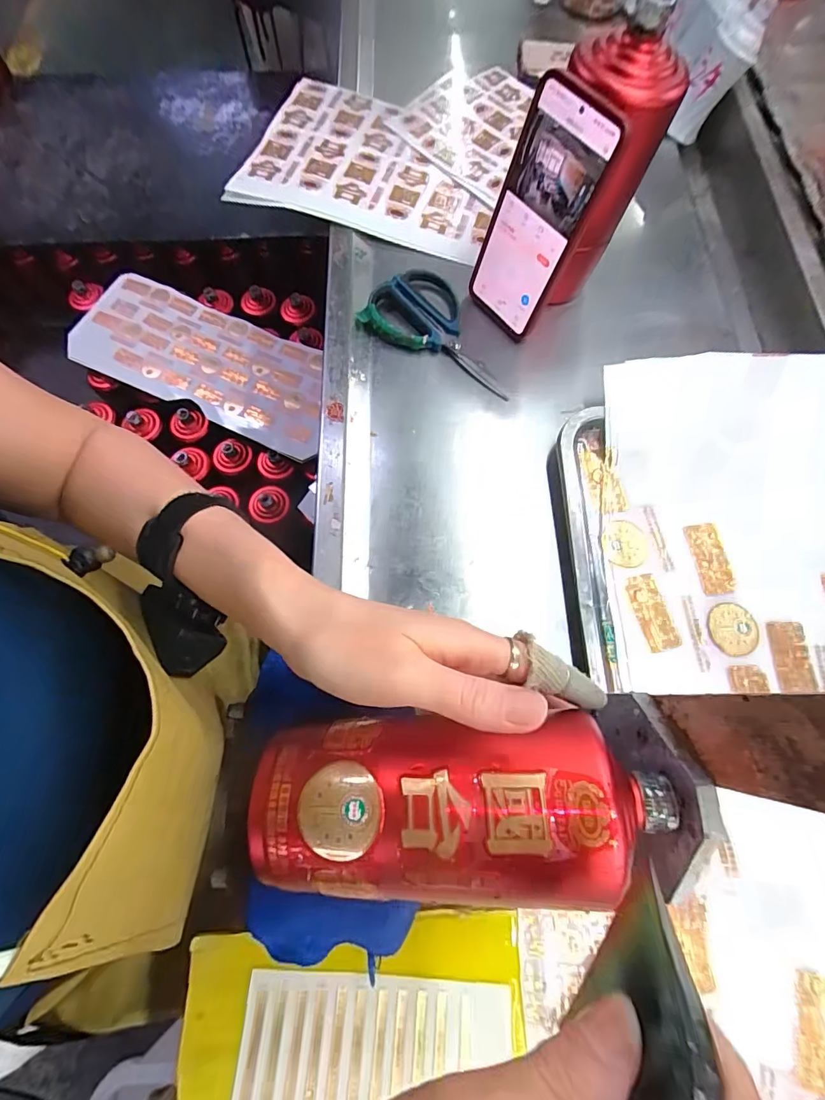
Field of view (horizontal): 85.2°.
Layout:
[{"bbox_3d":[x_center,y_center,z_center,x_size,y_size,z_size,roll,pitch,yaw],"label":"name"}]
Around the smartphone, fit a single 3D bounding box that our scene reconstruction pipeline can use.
[{"bbox_3d":[0.098,-0.267,0.371,0.012,0.163,0.081,-31,74,-28],"label":"smartphone"}]

